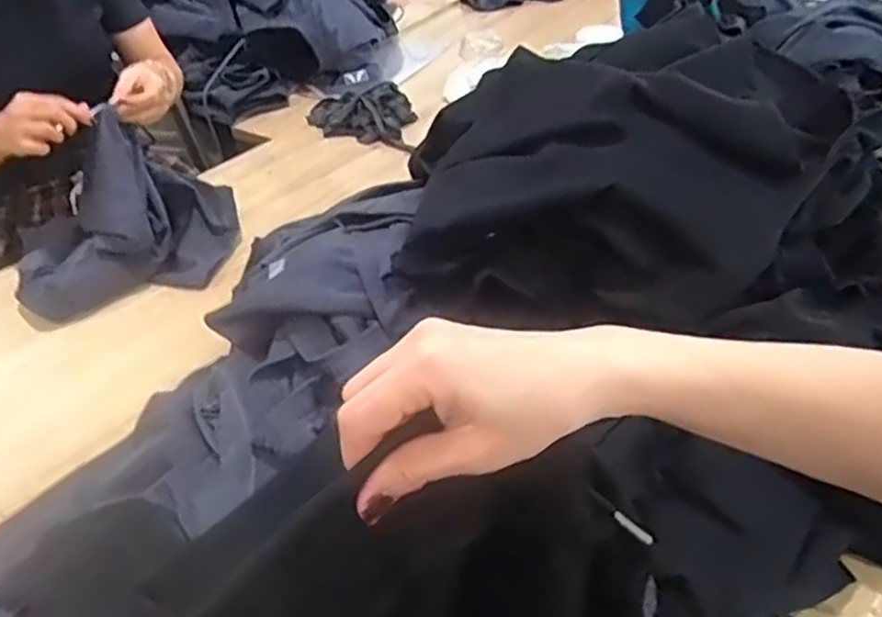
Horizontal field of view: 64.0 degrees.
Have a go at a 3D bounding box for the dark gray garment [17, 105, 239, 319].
[{"bbox_3d":[-0.458,-0.136,0.982,0.301,0.197,0.193,-12,41,-8],"label":"dark gray garment"}]

